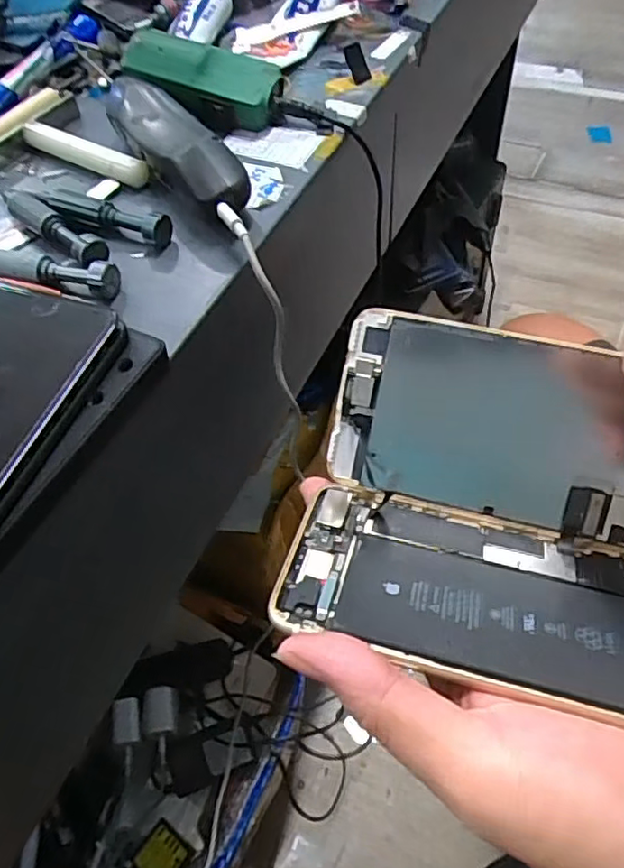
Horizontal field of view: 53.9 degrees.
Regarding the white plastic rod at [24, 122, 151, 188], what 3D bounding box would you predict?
[{"bbox_3d":[-0.143,-0.174,0.382,0.100,0.015,0.011,26,61,22],"label":"white plastic rod"}]

